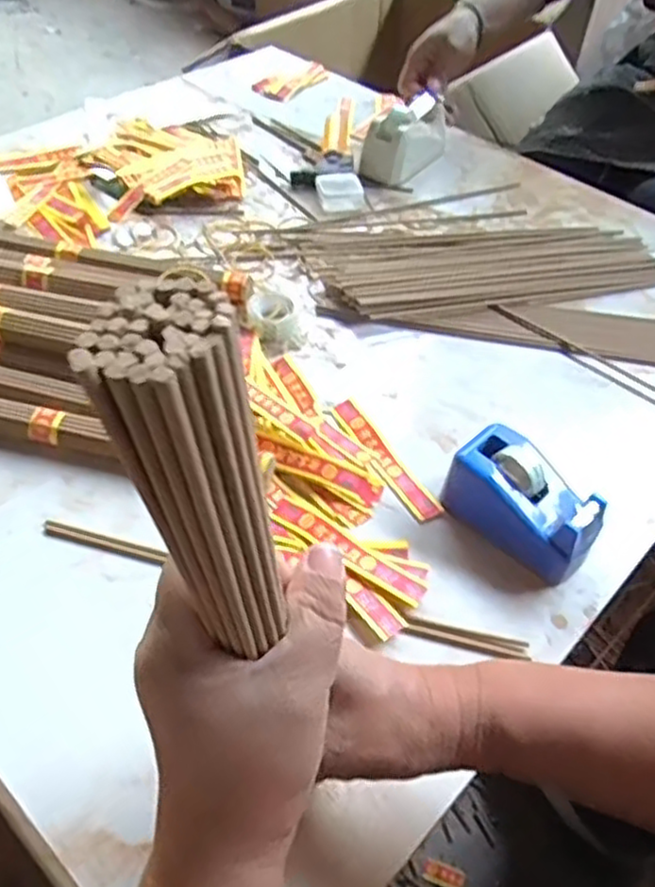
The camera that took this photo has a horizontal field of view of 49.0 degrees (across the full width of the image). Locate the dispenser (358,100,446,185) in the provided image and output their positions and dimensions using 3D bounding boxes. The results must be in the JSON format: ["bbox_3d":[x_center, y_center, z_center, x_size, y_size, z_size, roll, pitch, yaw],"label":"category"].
[{"bbox_3d":[0.091,-0.342,0.808,0.058,0.058,0.125,31,54,22],"label":"dispenser"}]

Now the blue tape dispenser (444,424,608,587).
[{"bbox_3d":[0.132,0.038,0.478,0.098,0.054,0.052,36,56,25],"label":"blue tape dispenser"}]

